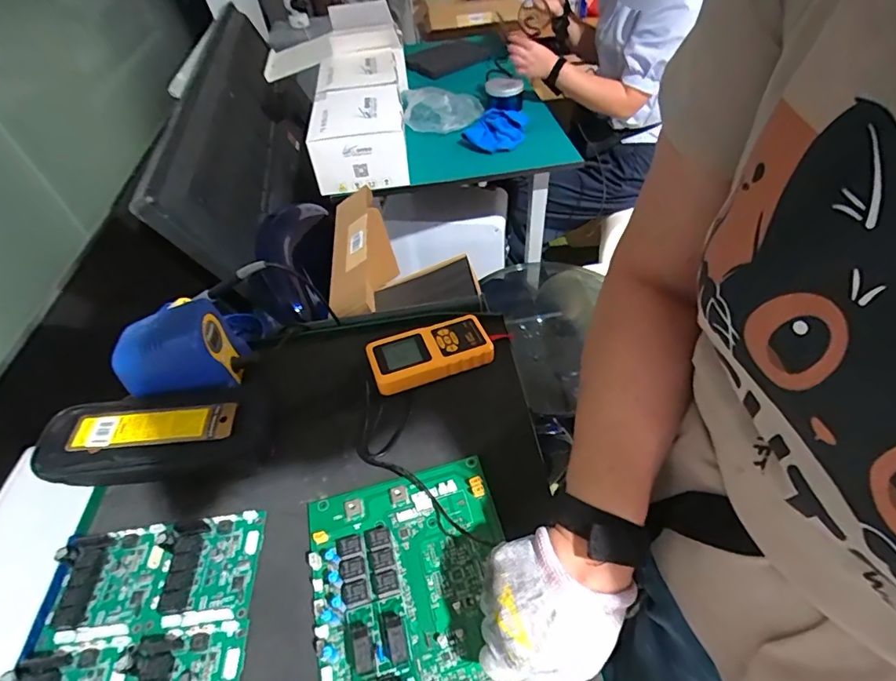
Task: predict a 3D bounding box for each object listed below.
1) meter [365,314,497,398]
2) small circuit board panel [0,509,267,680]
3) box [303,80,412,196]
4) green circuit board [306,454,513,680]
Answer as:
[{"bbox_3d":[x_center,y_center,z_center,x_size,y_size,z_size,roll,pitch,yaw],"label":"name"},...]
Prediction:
[{"bbox_3d":[-0.022,0.012,0.557,0.141,0.023,0.072,-17,49,-9],"label":"meter"},{"bbox_3d":[-0.261,0.245,0.388,0.180,0.022,0.186,-8,48,-1],"label":"small circuit board panel"},{"bbox_3d":[-0.202,-0.476,1.088,0.202,0.131,0.254,-8,48,-1],"label":"box"},{"bbox_3d":[-0.031,0.203,0.389,0.169,0.028,0.201,-14,49,-6],"label":"green circuit board"}]

